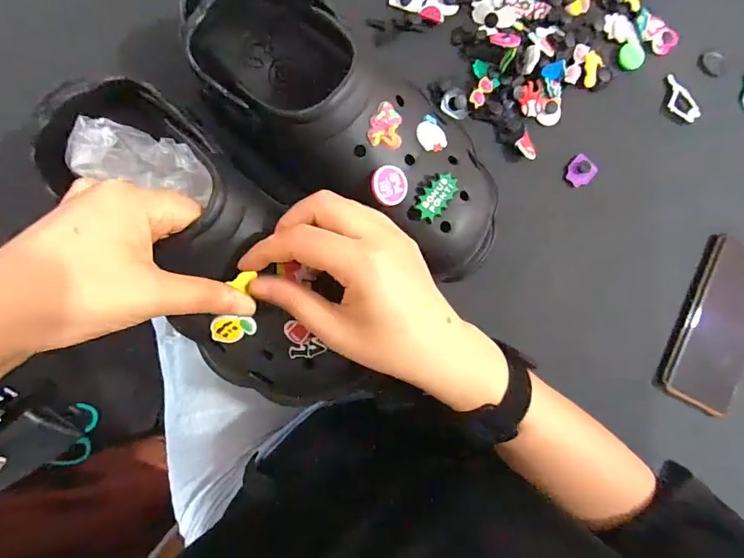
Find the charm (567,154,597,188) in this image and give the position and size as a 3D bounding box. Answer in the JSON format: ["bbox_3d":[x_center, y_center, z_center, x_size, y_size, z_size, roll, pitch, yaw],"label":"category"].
[{"bbox_3d":[0.192,-0.098,0.379,0.024,0.009,0.027,44,84,-5],"label":"charm"}]

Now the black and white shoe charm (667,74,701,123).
[{"bbox_3d":[0.295,-0.172,0.394,0.018,0.012,0.048,-32,93,-7],"label":"black and white shoe charm"}]

